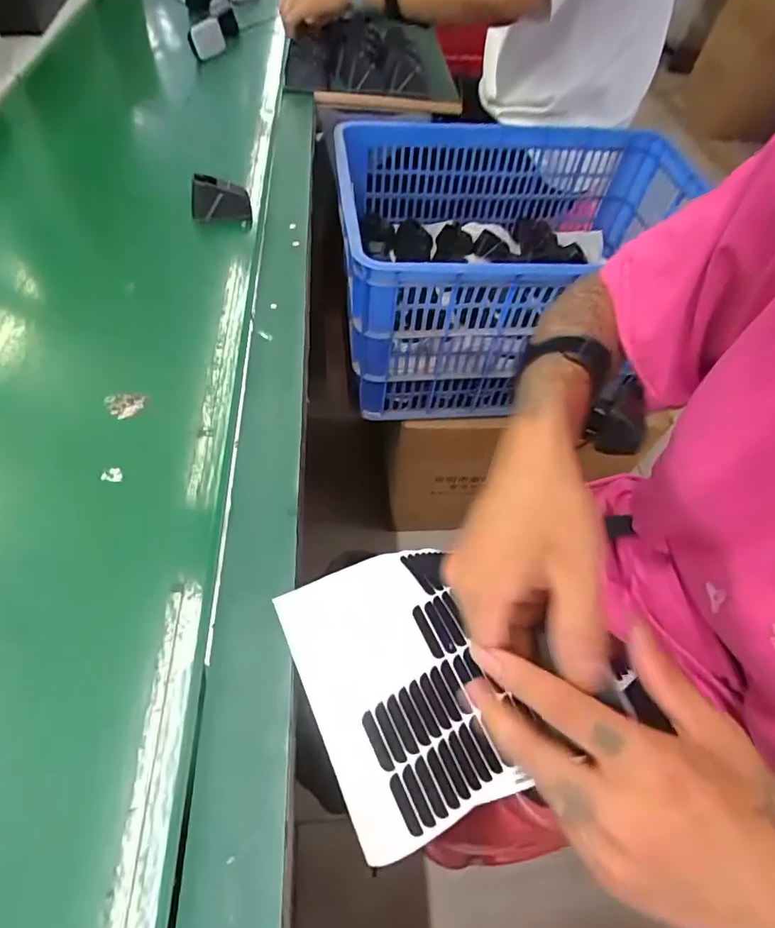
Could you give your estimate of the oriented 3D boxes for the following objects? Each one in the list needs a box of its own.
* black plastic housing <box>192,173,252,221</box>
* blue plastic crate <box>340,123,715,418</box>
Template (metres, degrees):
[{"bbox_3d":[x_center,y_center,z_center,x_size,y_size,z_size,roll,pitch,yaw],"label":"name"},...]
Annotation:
[{"bbox_3d":[-0.197,-0.313,0.579,0.065,0.044,0.028,-6,55,-8],"label":"black plastic housing"},{"bbox_3d":[0.204,-0.323,0.845,0.555,0.307,0.391,-2,55,-5],"label":"blue plastic crate"}]

